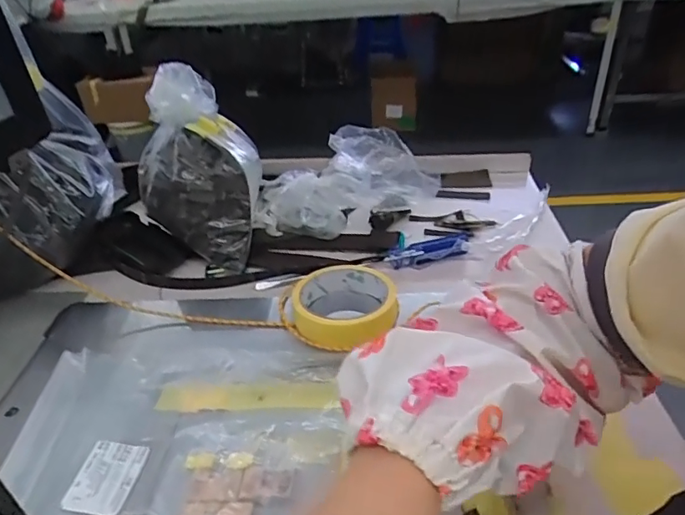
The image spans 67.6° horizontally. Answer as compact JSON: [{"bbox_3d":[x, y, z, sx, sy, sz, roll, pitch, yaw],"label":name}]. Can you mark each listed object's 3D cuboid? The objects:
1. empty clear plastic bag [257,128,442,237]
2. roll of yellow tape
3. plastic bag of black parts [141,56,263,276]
[{"bbox_3d":[0.012,-0.090,0.609,0.235,0.095,0.111,-13,36,-11],"label":"empty clear plastic bag"},{"bbox_3d":[0.002,0.039,0.460,0.090,0.025,0.090,-2,35,4],"label":"roll of yellow tape"},{"bbox_3d":[-0.155,-0.095,0.552,0.124,0.171,0.155,-6,35,-1],"label":"plastic bag of black parts"}]

